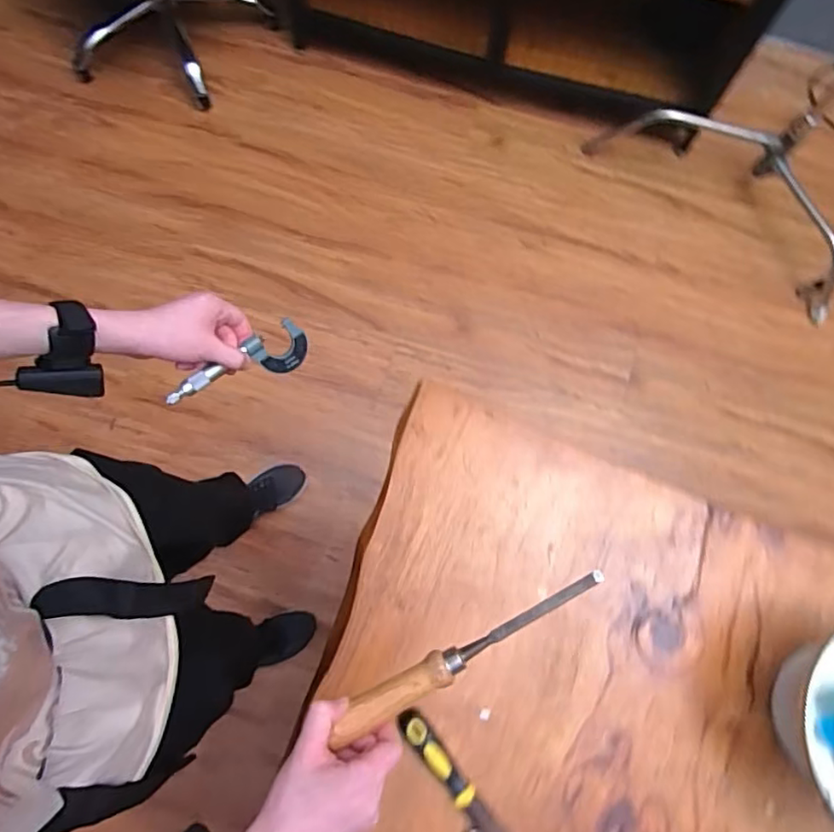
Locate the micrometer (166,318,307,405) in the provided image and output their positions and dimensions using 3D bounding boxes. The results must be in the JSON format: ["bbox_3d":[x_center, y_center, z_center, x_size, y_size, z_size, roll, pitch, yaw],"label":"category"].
[{"bbox_3d":[-0.187,-0.054,0.623,0.152,0.018,0.050,-24,106,-21],"label":"micrometer"}]

